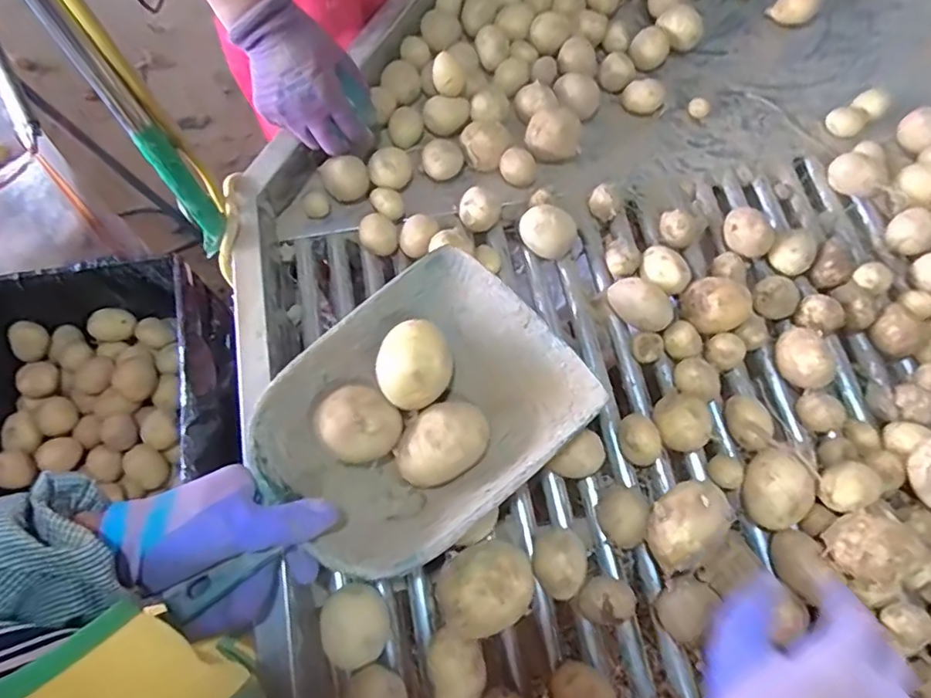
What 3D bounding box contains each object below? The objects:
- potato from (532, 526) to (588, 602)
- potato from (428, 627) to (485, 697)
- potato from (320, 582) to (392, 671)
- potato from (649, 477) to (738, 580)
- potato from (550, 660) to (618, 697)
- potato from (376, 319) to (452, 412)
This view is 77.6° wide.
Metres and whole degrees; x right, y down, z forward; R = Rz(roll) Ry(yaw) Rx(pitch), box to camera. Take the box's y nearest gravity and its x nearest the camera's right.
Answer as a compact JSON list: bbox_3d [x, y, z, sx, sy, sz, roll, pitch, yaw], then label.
[{"bbox_3d":[0.071,0.162,0.440,0.042,0.036,0.049,-31,75,-11],"label":"potato"},{"bbox_3d":[-0.006,0.233,0.417,0.038,0.034,0.057,-8,72,-5],"label":"potato"},{"bbox_3d":[-0.080,0.203,0.427,0.049,0.039,0.052,1,72,-2],"label":"potato"},{"bbox_3d":[0.165,0.130,0.431,0.066,0.037,0.050,-33,76,-12],"label":"potato"},{"bbox_3d":[0.083,0.249,0.415,0.038,0.032,0.043,-42,78,-14],"label":"potato"},{"bbox_3d":[-0.037,0.013,0.430,0.051,0.049,0.060,1,72,-2],"label":"potato"}]

